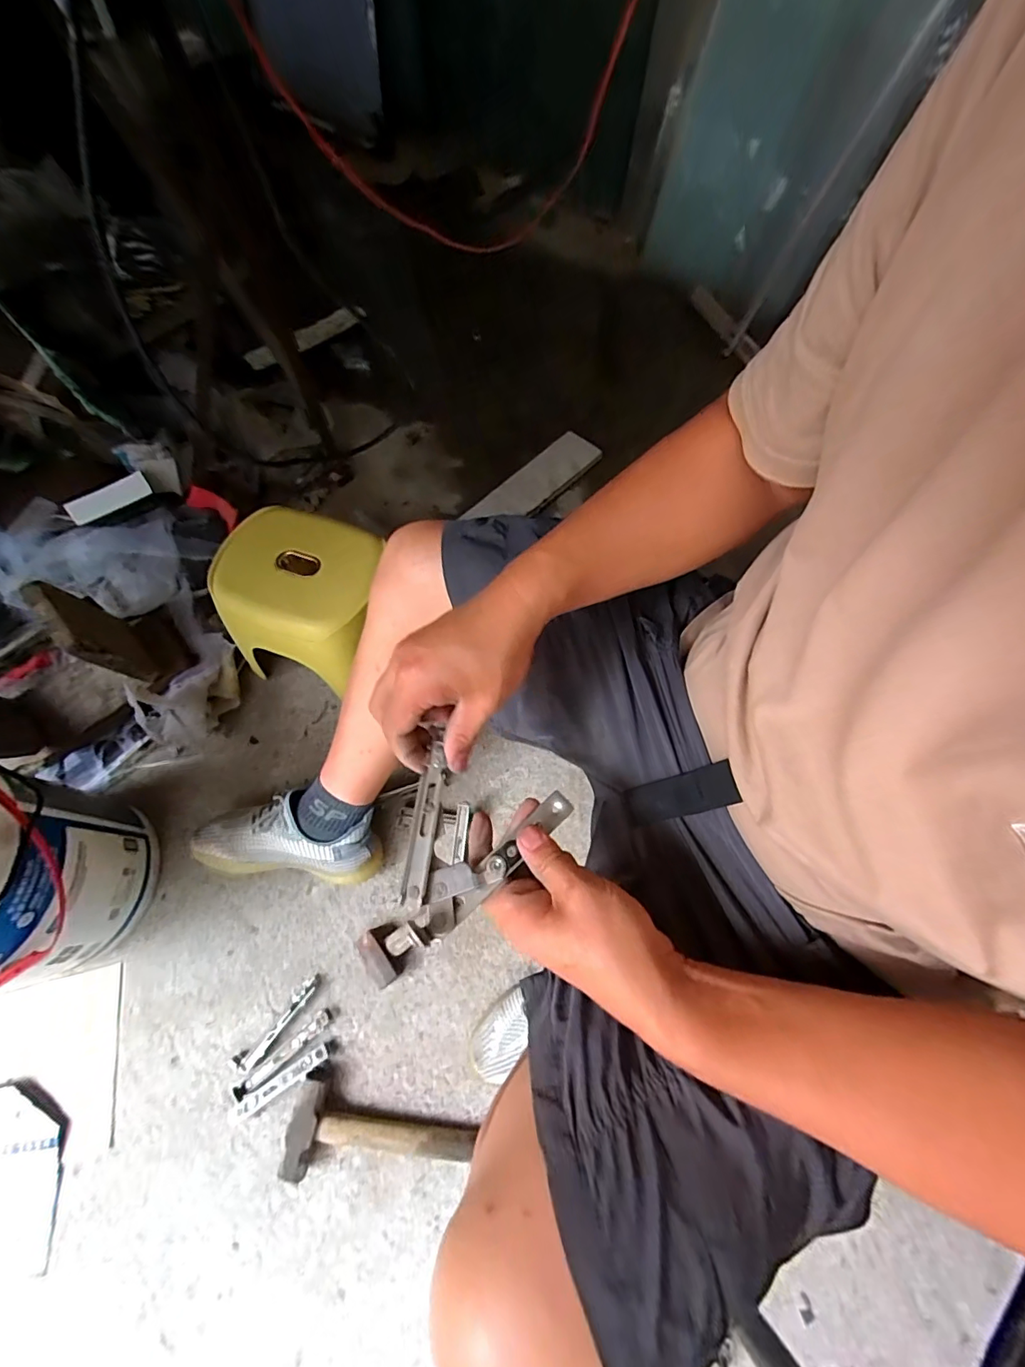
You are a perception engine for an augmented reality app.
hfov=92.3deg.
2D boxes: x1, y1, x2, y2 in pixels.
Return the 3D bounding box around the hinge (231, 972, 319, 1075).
[{"bbox_3d":[-0.347,0.503,0.728,0.030,0.019,0.149,41,75,17],"label":"hinge"}]

